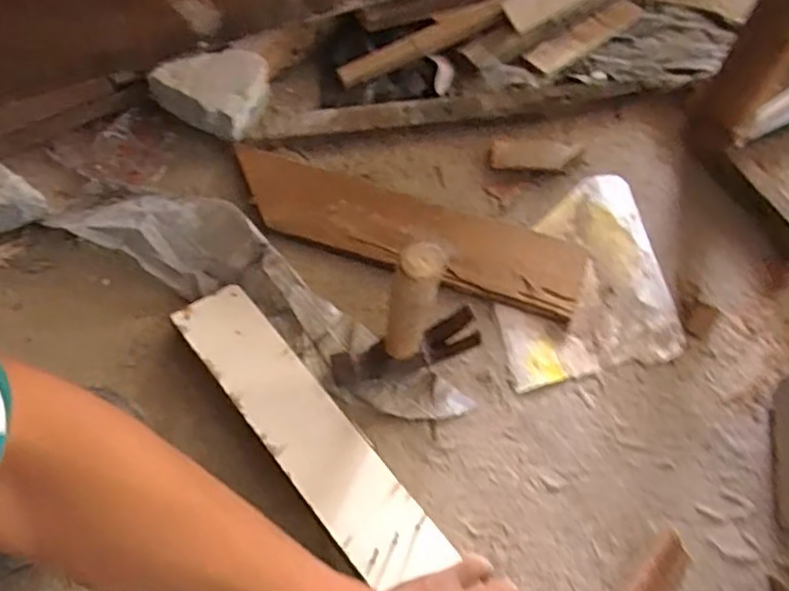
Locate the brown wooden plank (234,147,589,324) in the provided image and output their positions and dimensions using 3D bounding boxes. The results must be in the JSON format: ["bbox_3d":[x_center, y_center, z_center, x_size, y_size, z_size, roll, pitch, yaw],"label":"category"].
[{"bbox_3d":[0.008,-0.063,0.651,0.352,0.021,0.084,17,63,6],"label":"brown wooden plank"}]

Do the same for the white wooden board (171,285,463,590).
[{"bbox_3d":[-0.009,0.175,0.492,0.063,0.013,0.501,-35,65,-19],"label":"white wooden board"}]

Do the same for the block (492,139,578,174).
[{"bbox_3d":[0.147,-0.148,0.702,0.091,0.009,0.035,3,62,-1],"label":"block"}]

